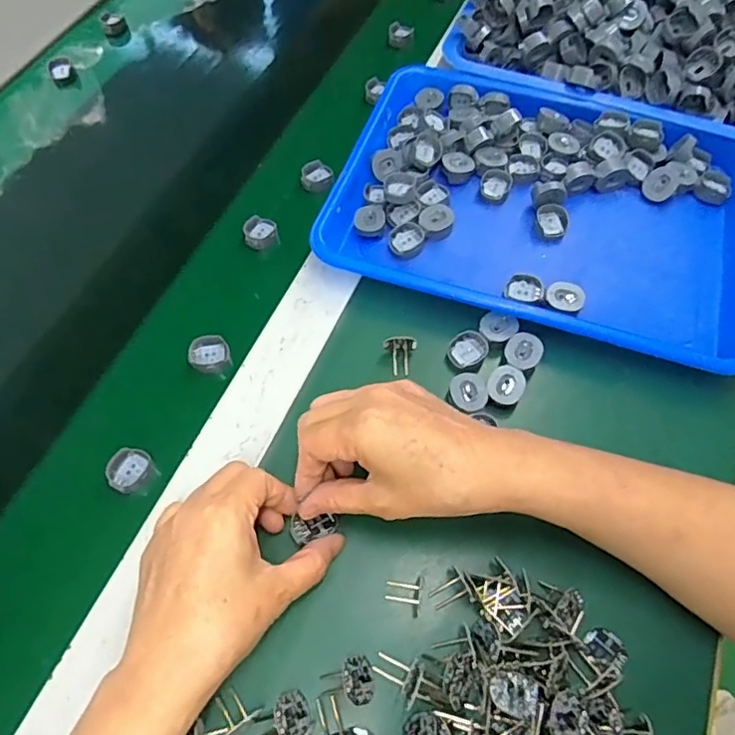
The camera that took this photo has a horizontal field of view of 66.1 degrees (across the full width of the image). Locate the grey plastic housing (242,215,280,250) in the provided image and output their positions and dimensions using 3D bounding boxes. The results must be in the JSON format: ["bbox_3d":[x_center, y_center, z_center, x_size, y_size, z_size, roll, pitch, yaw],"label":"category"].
[{"bbox_3d":[-0.092,-0.117,0.487,0.028,0.014,0.026,-11,61,-6],"label":"grey plastic housing"}]

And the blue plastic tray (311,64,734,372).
[{"bbox_3d":[0.151,-0.139,0.472,0.332,0.044,0.246,18,62,10],"label":"blue plastic tray"}]

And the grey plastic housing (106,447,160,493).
[{"bbox_3d":[-0.162,0.073,0.390,0.025,0.026,0.029,31,65,16],"label":"grey plastic housing"}]

